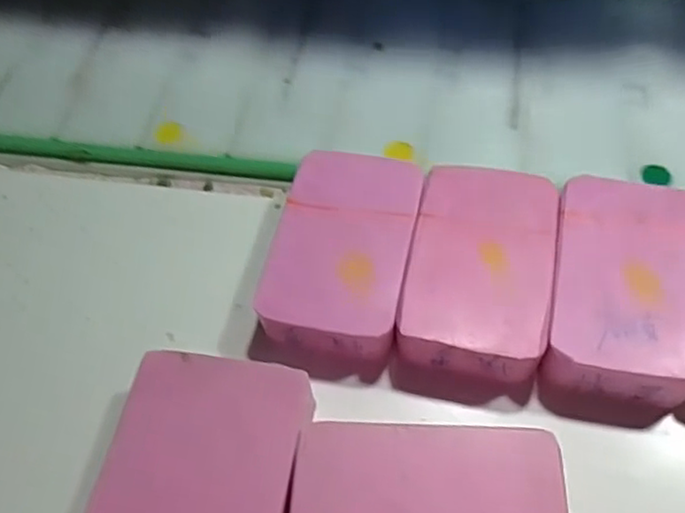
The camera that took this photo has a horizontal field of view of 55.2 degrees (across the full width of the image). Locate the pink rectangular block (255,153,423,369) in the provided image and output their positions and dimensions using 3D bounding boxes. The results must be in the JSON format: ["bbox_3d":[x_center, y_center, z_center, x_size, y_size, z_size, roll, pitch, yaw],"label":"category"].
[{"bbox_3d":[0.001,-0.003,0.226,0.045,0.015,0.073,8,59,9],"label":"pink rectangular block"}]

